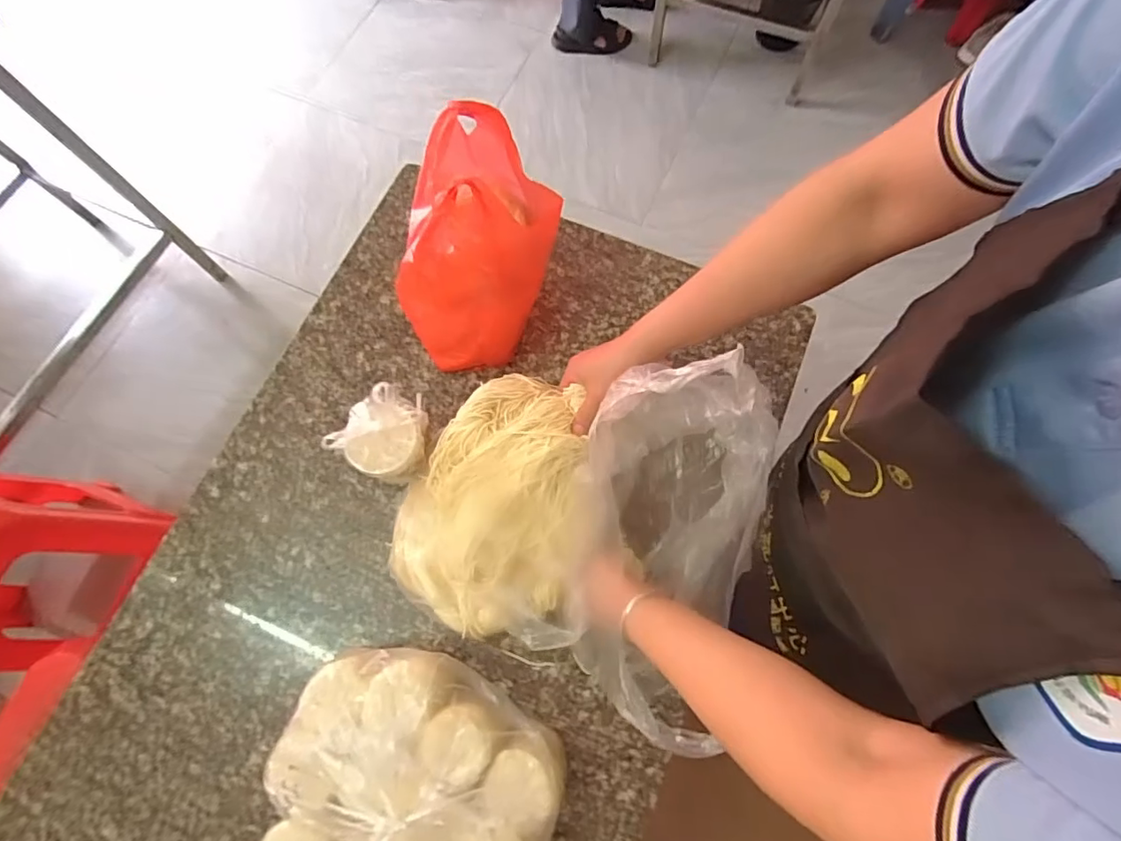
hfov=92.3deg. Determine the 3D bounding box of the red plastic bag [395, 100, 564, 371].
[{"bbox_3d":[-0.082,-0.180,0.572,0.154,0.208,0.168,-3,72,0],"label":"red plastic bag"}]

